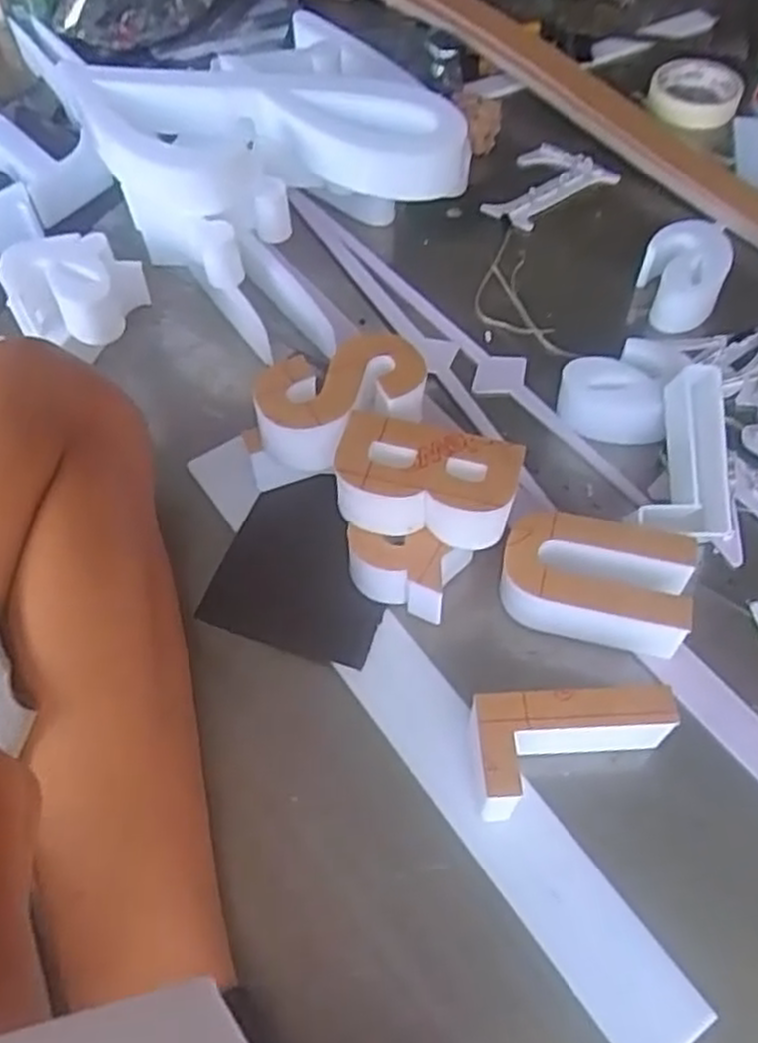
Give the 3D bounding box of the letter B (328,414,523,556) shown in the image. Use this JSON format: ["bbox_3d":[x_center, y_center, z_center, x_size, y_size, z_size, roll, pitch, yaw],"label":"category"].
[{"bbox_3d":[0.028,-0.024,0.485,0.107,0.043,0.059,12,56,7],"label":"letter B"}]

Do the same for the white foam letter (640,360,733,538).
[{"bbox_3d":[0.197,-0.042,0.518,0.061,0.038,0.115,6,71,8],"label":"white foam letter"}]

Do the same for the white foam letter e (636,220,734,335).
[{"bbox_3d":[0.247,-0.200,0.652,0.066,0.038,0.093,22,61,18],"label":"white foam letter e"}]

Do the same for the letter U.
[{"bbox_3d":[0.131,0.038,0.495,0.110,0.051,0.069,14,57,9],"label":"letter U"}]

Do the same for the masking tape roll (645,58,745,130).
[{"bbox_3d":[0.325,-0.441,0.824,0.091,0.027,0.094,0,56,0],"label":"masking tape roll"}]

